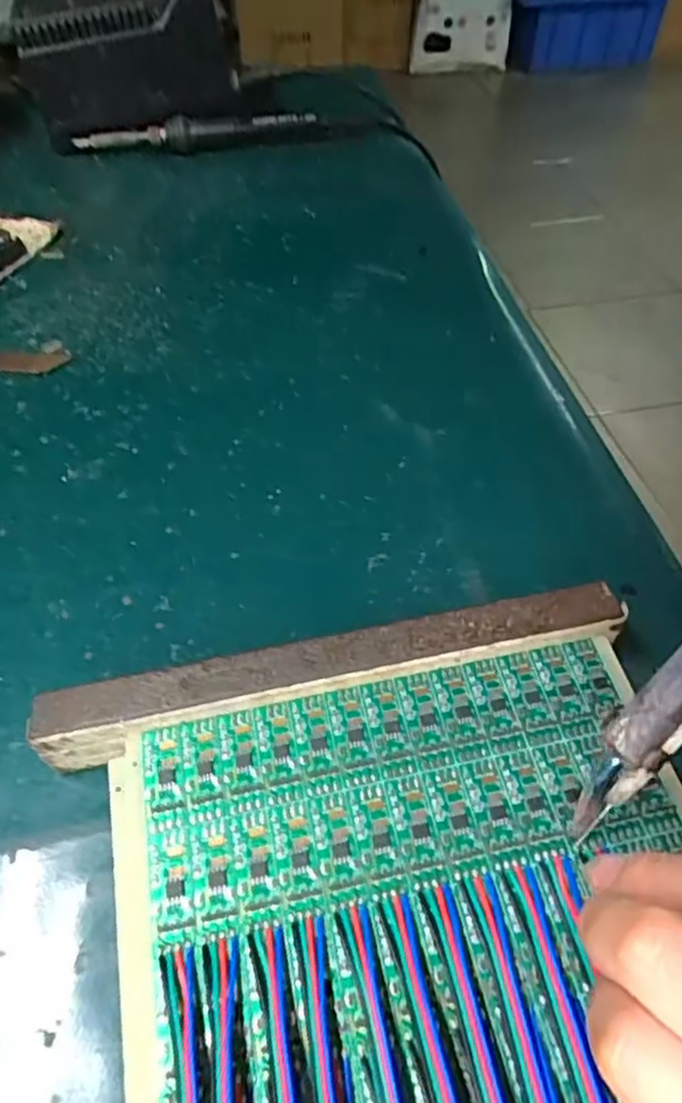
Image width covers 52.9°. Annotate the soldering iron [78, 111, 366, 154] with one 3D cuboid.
[{"bbox_3d":[-0.089,-0.319,0.523,0.212,0.020,0.017,-9,53,-8],"label":"soldering iron"}]

